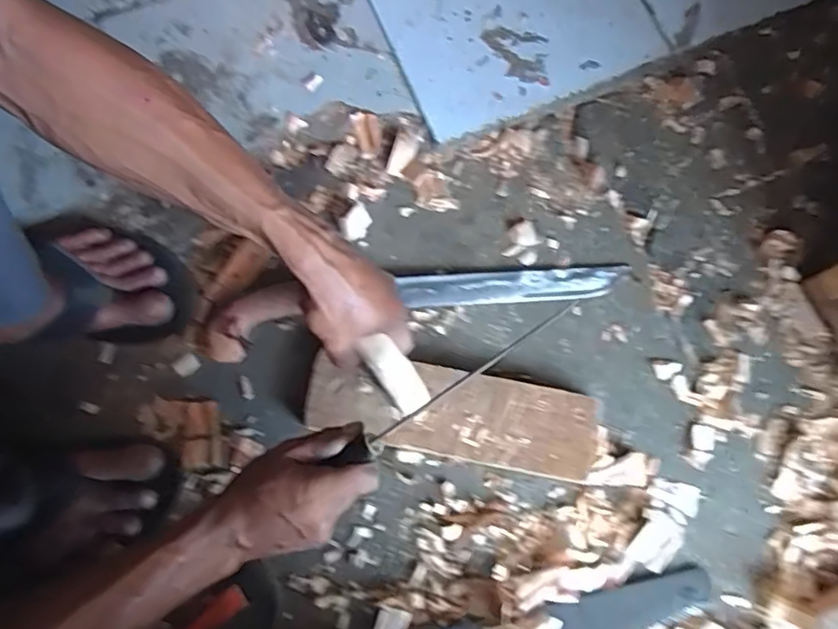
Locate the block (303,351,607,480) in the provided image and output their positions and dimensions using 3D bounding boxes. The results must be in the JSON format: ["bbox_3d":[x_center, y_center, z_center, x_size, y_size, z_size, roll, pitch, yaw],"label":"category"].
[{"bbox_3d":[0.030,0.096,0.592,0.273,0.026,0.084,11,78,2],"label":"block"}]

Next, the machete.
[{"bbox_3d":[-0.003,-0.021,0.625,0.426,0.027,0.068,-11,78,-3],"label":"machete"}]

